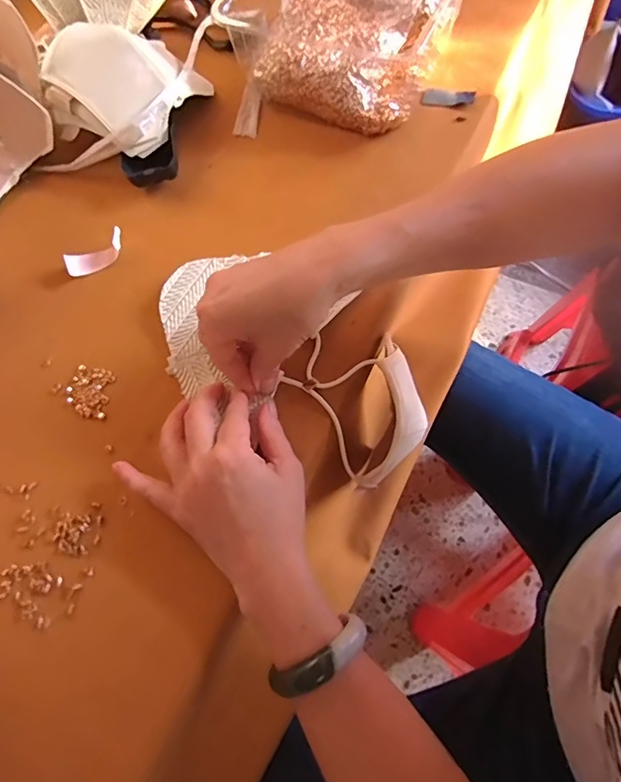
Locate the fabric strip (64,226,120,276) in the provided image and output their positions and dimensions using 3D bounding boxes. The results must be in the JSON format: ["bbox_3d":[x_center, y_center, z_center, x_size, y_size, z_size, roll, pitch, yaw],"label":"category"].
[{"bbox_3d":[-0.192,-0.123,0.423,0.056,0.006,0.025,-31,94,-5],"label":"fabric strip"}]

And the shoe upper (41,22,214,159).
[{"bbox_3d":[-0.166,-0.296,0.442,0.110,0.068,0.116,-2,70,5],"label":"shoe upper"}]

